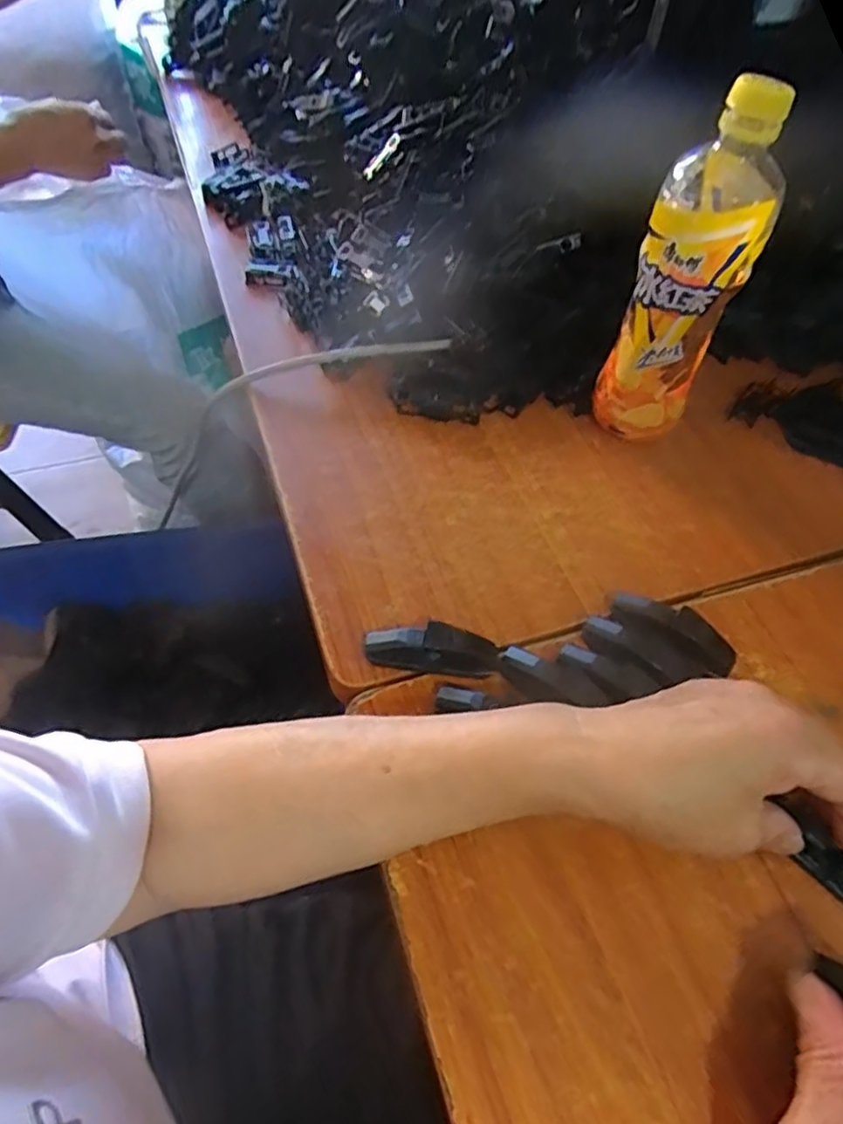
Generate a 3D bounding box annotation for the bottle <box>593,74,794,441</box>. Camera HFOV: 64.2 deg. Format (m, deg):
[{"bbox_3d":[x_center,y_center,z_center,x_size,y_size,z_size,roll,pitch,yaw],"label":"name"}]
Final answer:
[{"bbox_3d":[0.167,-0.179,0.428,0.064,0.202,0.076,17,57,8],"label":"bottle"}]

